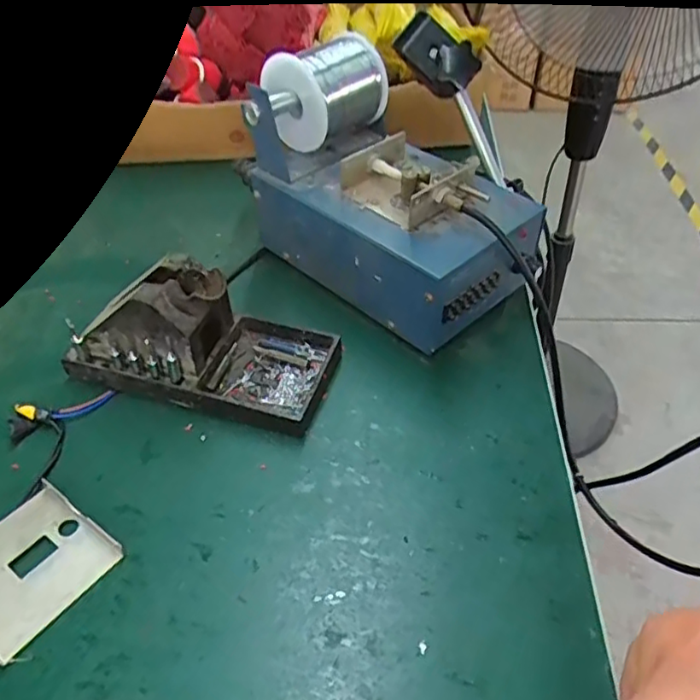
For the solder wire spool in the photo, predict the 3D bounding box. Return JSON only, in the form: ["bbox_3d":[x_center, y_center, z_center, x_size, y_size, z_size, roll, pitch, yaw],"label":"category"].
[{"bbox_3d":[-0.018,-0.197,0.465,0.065,0.063,0.068,30,53,29],"label":"solder wire spool"}]

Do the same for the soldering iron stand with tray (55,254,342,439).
[{"bbox_3d":[-0.092,-0.014,0.385,0.160,0.070,0.079,13,46,14],"label":"soldering iron stand with tray"}]

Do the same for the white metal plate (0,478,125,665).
[{"bbox_3d":[-0.161,0.106,0.309,0.066,0.010,0.069,26,50,25],"label":"white metal plate"}]

